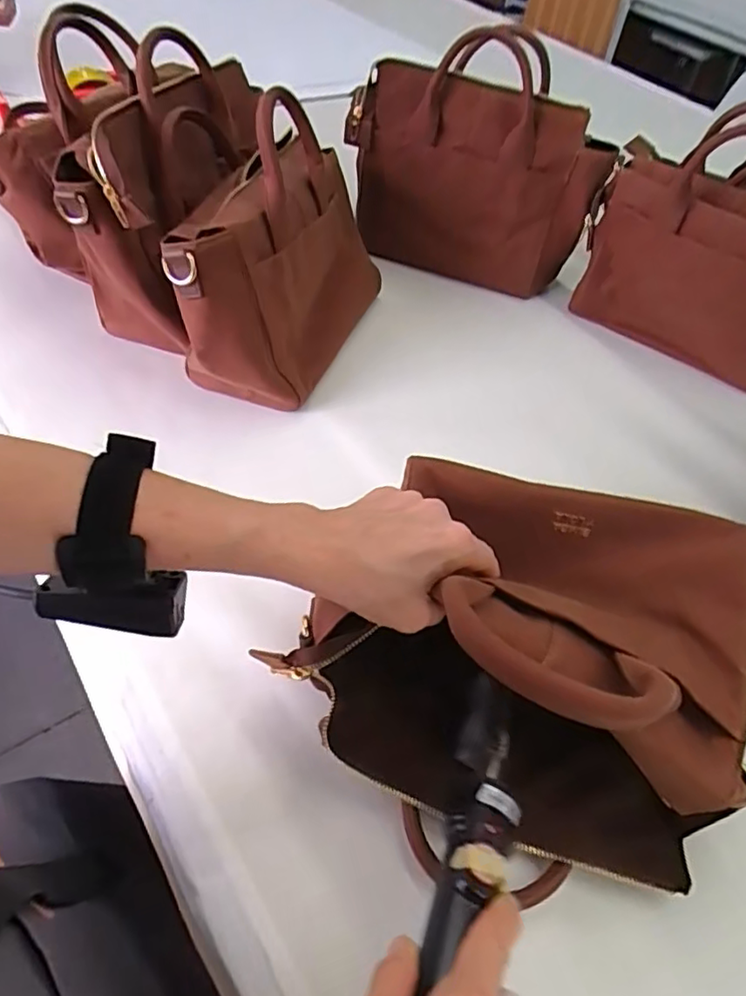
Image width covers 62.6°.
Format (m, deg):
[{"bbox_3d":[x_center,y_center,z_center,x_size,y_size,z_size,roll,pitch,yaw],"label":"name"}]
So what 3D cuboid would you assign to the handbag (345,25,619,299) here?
[{"bbox_3d":[0.129,-0.396,0.748,0.287,0.241,0.128,27,54,16],"label":"handbag"}]

